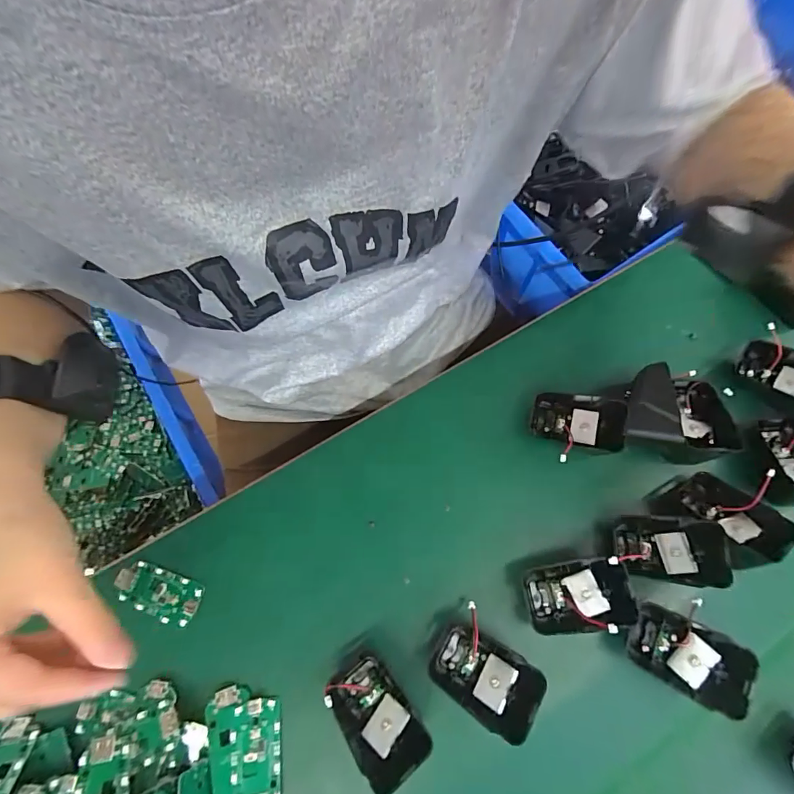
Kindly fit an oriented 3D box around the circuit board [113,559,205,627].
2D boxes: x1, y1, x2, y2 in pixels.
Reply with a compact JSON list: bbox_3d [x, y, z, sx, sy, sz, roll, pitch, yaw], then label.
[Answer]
[{"bbox_3d":[-0.180,0.146,0.316,0.066,0.007,0.031,20,73,7],"label":"circuit board"}]

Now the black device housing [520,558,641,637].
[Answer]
[{"bbox_3d":[0.126,0.139,0.296,0.069,0.016,0.043,-18,60,19],"label":"black device housing"}]

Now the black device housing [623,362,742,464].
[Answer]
[{"bbox_3d":[0.220,0.013,0.336,0.080,0.039,0.069,14,72,5],"label":"black device housing"}]

